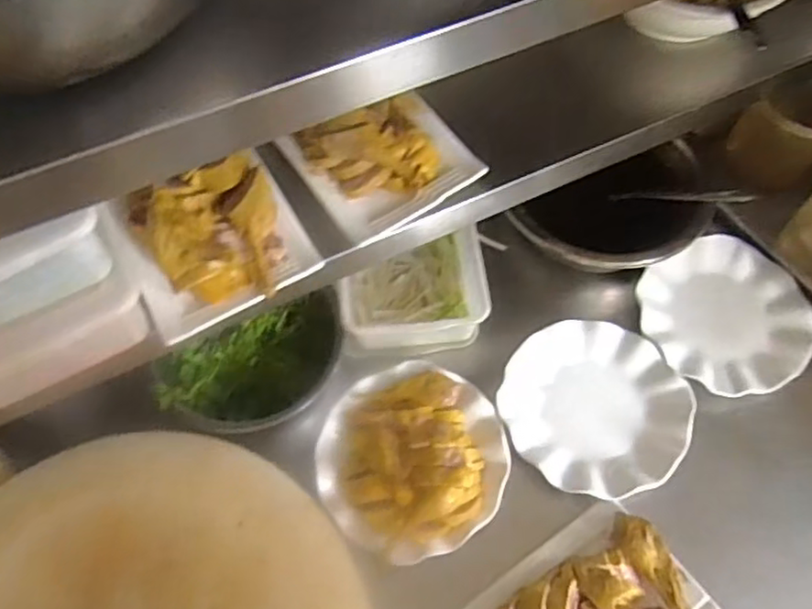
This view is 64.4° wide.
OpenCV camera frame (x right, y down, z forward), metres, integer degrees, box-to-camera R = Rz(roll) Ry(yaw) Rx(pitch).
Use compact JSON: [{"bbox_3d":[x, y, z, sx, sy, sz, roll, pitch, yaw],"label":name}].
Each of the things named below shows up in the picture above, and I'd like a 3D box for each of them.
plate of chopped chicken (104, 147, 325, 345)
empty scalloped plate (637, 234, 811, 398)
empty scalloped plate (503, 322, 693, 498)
[{"bbox_3d":[-0.170,-0.058,0.578,0.152,0.056,0.136,-28,64,-14],"label":"plate of chopped chicken"},{"bbox_3d":[0.399,0.013,0.799,0.207,0.029,0.195,0,61,1],"label":"empty scalloped plate"},{"bbox_3d":[0.217,0.115,0.743,0.203,0.027,0.200,0,61,1],"label":"empty scalloped plate"}]

